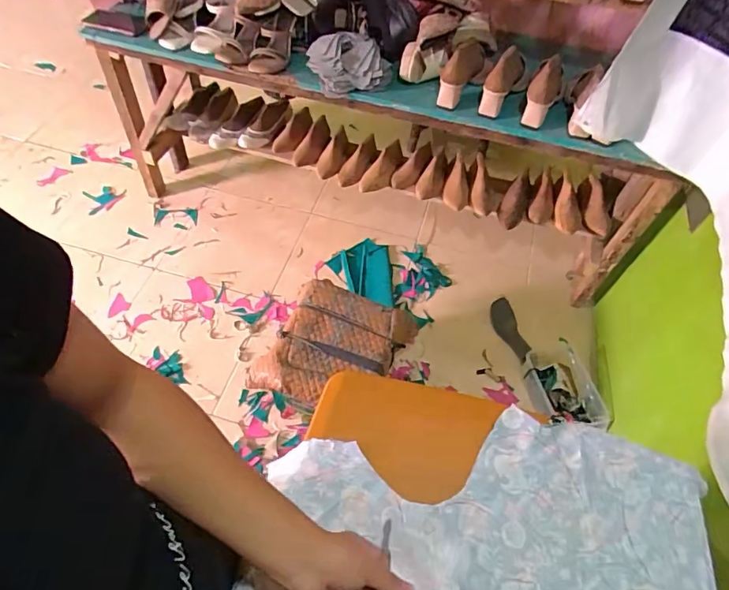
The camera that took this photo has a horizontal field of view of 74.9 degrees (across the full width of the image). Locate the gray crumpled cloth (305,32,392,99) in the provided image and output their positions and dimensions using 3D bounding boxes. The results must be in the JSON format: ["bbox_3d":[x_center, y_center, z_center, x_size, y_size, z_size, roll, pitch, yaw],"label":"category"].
[{"bbox_3d":[-0.039,-0.563,1.155,0.168,0.073,0.189,-28,62,-20],"label":"gray crumpled cloth"}]

